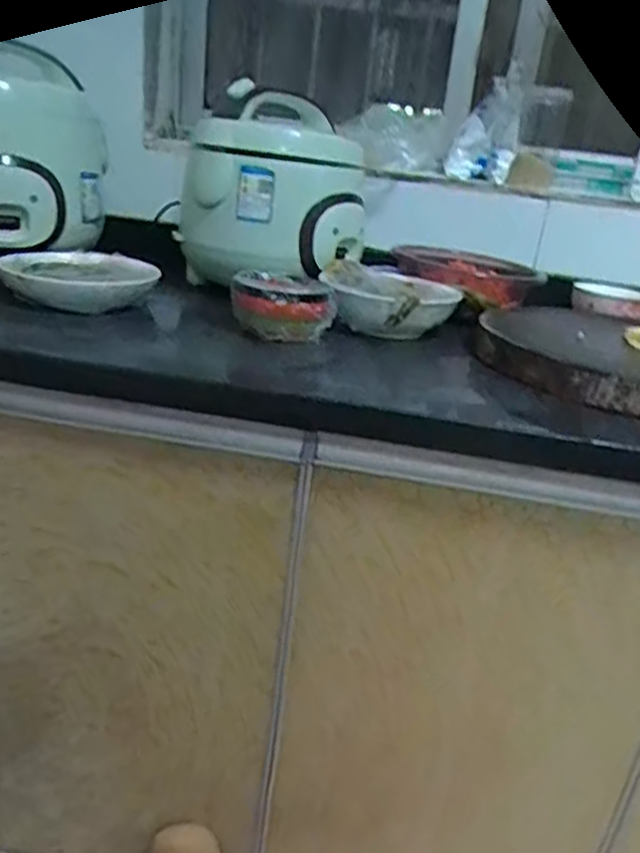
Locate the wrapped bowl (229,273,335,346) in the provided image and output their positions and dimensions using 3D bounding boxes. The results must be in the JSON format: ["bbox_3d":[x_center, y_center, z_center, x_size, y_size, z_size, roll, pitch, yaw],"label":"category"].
[{"bbox_3d":[-0.041,-0.135,0.774,0.113,0.060,0.116,6,23,-2],"label":"wrapped bowl"}]

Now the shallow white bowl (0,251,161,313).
[{"bbox_3d":[-0.302,-0.185,0.853,0.173,0.051,0.179,-4,22,-21],"label":"shallow white bowl"}]

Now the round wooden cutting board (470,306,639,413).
[{"bbox_3d":[0.351,-0.080,0.782,0.333,0.046,0.306,4,21,-2],"label":"round wooden cutting board"}]

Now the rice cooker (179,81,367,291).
[{"bbox_3d":[-0.065,-0.323,0.923,0.232,0.231,0.210,3,23,-8],"label":"rice cooker"}]

